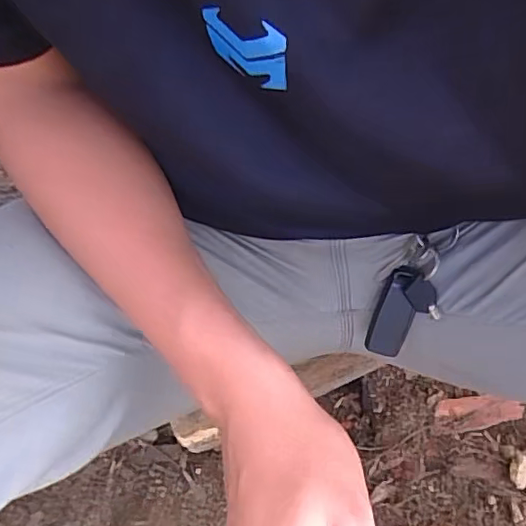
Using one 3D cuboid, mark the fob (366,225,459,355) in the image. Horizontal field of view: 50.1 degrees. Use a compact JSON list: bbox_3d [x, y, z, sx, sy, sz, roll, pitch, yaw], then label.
[{"bbox_3d":[0.114,0.025,0.424,0.039,0.025,0.104,33,107,27],"label":"fob"}]

